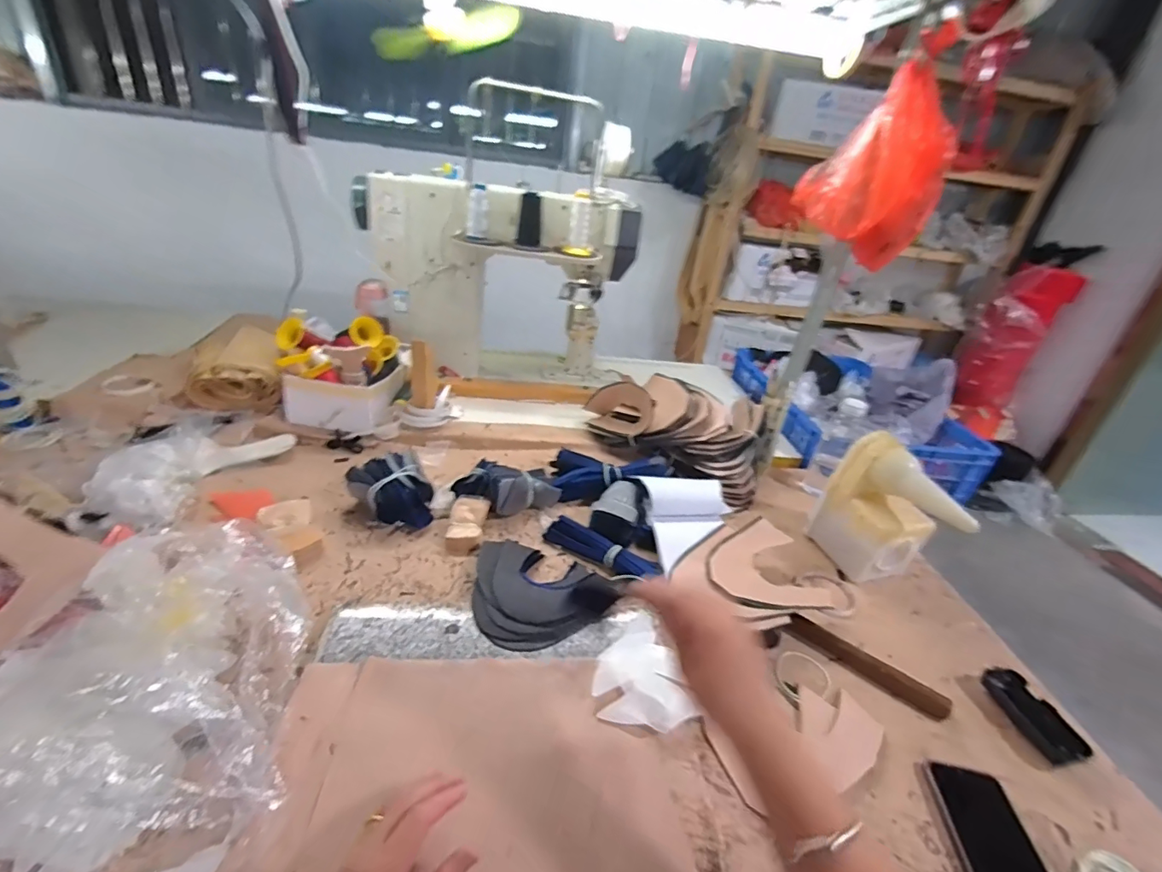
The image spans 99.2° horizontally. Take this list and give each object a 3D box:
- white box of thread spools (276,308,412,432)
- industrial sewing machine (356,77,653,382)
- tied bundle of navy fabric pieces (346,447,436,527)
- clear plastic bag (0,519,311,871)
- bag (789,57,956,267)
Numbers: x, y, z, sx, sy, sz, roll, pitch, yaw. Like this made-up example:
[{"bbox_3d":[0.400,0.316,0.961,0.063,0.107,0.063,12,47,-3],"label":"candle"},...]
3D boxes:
[{"bbox_3d":[-0.468,-0.126,0.965,0.225,0.152,0.211,2,29,-10],"label":"white box of thread spools"},{"bbox_3d":[-0.173,-0.416,1.098,0.581,0.579,0.208,1,30,-12],"label":"industrial sewing machine"},{"bbox_3d":[-0.289,0.086,0.761,0.110,0.069,0.109,-14,38,-31],"label":"tied bundle of navy fabric pieces"},{"bbox_3d":[-0.406,0.228,0.423,0.287,0.144,0.341,-5,34,-20],"label":"clear plastic bag"},{"bbox_3d":[0.461,-0.404,0.770,0.108,0.239,0.212,-5,31,-21],"label":"bag"}]

